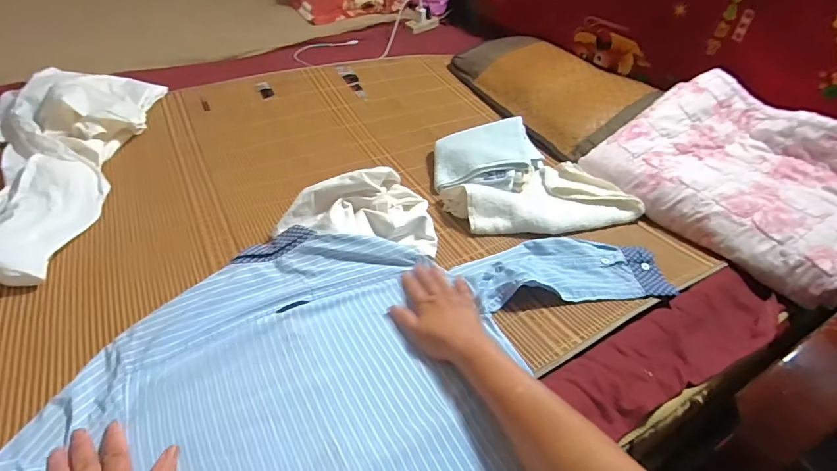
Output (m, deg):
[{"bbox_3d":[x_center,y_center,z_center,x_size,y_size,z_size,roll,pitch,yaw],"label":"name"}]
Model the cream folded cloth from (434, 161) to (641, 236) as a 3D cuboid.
[{"bbox_3d":[0.224,-0.069,0.776,0.324,0.034,0.168,-8,44,-16],"label":"cream folded cloth"}]

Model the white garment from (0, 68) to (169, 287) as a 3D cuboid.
[{"bbox_3d":[-0.696,-0.148,0.739,0.310,0.065,0.603,-4,43,-11],"label":"white garment"}]

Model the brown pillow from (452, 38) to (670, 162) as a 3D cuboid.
[{"bbox_3d":[0.330,-0.405,1.122,0.310,0.092,0.567,-17,47,-23],"label":"brown pillow"}]

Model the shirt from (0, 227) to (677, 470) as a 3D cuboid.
[{"bbox_3d":[-0.122,0.228,0.491,0.471,0.166,0.945,35,49,28],"label":"shirt"}]

